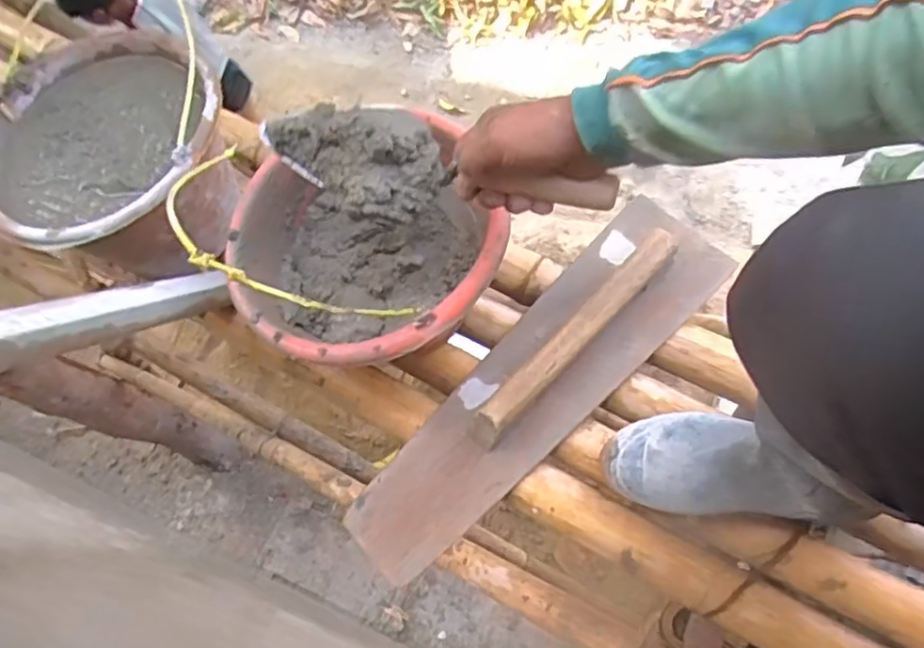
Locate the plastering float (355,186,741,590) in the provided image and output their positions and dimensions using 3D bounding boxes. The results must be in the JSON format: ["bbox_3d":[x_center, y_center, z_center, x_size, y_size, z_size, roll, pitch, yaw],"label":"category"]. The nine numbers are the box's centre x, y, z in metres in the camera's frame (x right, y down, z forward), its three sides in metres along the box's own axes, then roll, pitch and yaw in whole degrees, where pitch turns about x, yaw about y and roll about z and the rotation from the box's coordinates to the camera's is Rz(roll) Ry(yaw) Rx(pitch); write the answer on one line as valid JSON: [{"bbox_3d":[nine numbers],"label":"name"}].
[{"bbox_3d":[0.086,0.062,0.749,0.518,0.071,0.140,-43,74,-12],"label":"plastering float"}]

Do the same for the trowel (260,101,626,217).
[{"bbox_3d":[-0.025,-0.125,0.539,0.291,0.053,0.079,12,71,10],"label":"trowel"}]

